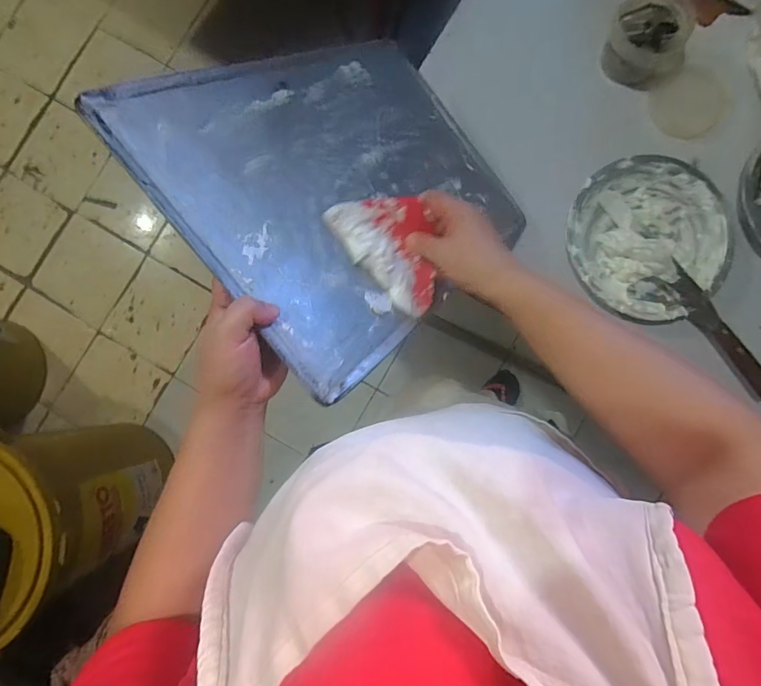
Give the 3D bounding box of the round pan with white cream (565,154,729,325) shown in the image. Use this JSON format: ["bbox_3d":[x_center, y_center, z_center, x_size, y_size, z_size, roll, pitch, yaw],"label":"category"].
[{"bbox_3d":[0.395,-0.156,0.630,0.232,0.076,0.230,0,86,2],"label":"round pan with white cream"}]

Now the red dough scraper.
[{"bbox_3d":[0.015,-0.104,0.448,0.139,0.022,0.090,43,83,-14],"label":"red dough scraper"}]

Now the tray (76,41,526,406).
[{"bbox_3d":[-0.016,-0.197,0.497,0.447,0.017,0.342,-40,95,-39],"label":"tray"}]

